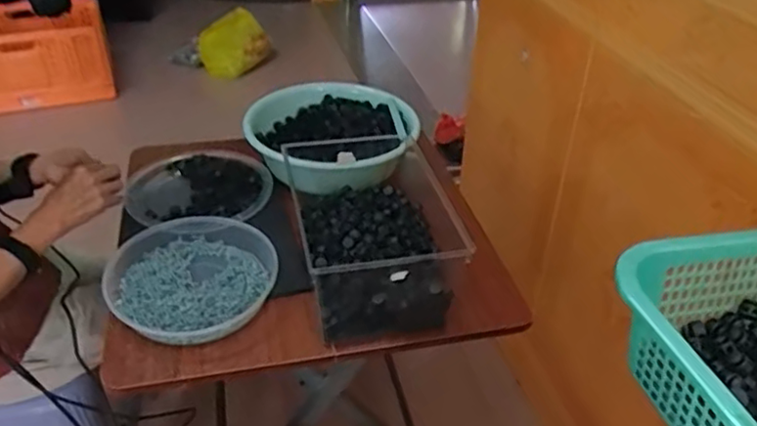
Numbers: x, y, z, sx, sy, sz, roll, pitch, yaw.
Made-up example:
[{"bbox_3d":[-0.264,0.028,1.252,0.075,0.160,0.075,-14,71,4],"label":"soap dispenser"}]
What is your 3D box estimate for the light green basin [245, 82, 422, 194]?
[{"bbox_3d":[-0.082,-0.147,1.132,0.289,0.091,0.267,1,37,-1],"label":"light green basin"}]

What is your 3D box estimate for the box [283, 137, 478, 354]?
[{"bbox_3d":[-0.006,0.008,0.910,0.219,0.134,0.322,-6,37,-10],"label":"box"}]

